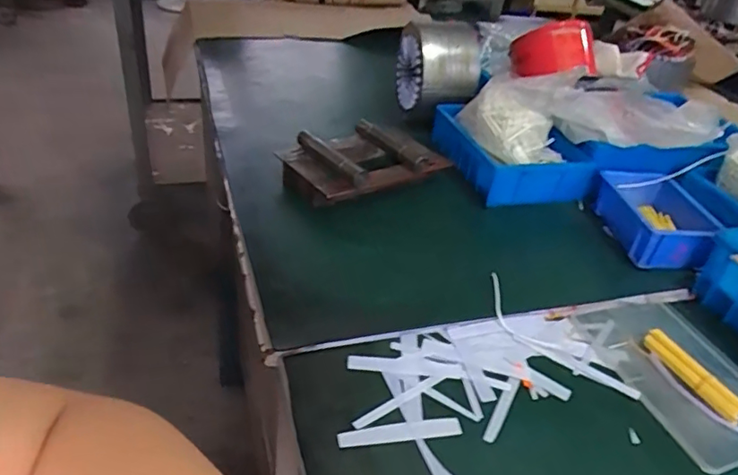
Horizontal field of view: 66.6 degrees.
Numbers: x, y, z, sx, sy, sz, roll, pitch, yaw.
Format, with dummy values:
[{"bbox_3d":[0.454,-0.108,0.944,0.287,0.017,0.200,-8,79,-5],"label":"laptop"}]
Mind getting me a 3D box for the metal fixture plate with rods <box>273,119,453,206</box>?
[{"bbox_3d":[-0.008,-0.104,0.744,0.202,0.046,0.135,-17,43,-26],"label":"metal fixture plate with rods"}]

